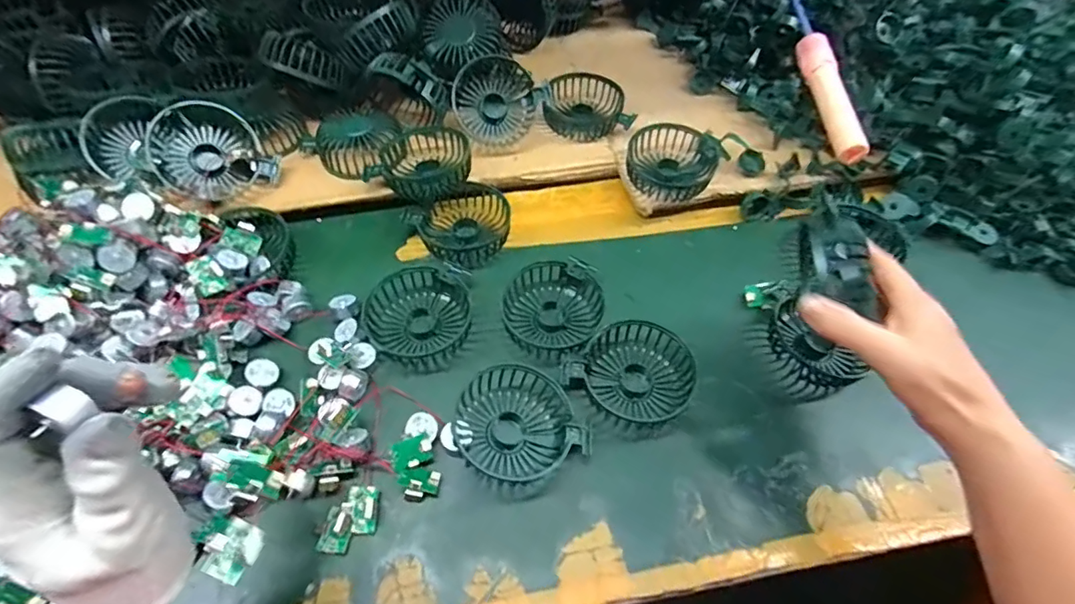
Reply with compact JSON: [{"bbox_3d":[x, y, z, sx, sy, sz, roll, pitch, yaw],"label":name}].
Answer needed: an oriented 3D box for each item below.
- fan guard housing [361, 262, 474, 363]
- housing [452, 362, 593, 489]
[{"bbox_3d":[-0.101,0.007,0.446,0.083,0.024,0.084,0,57,-2],"label":"fan guard housing"},{"bbox_3d":[-0.016,0.092,0.389,0.081,0.025,0.091,-39,65,-23],"label":"housing"}]

